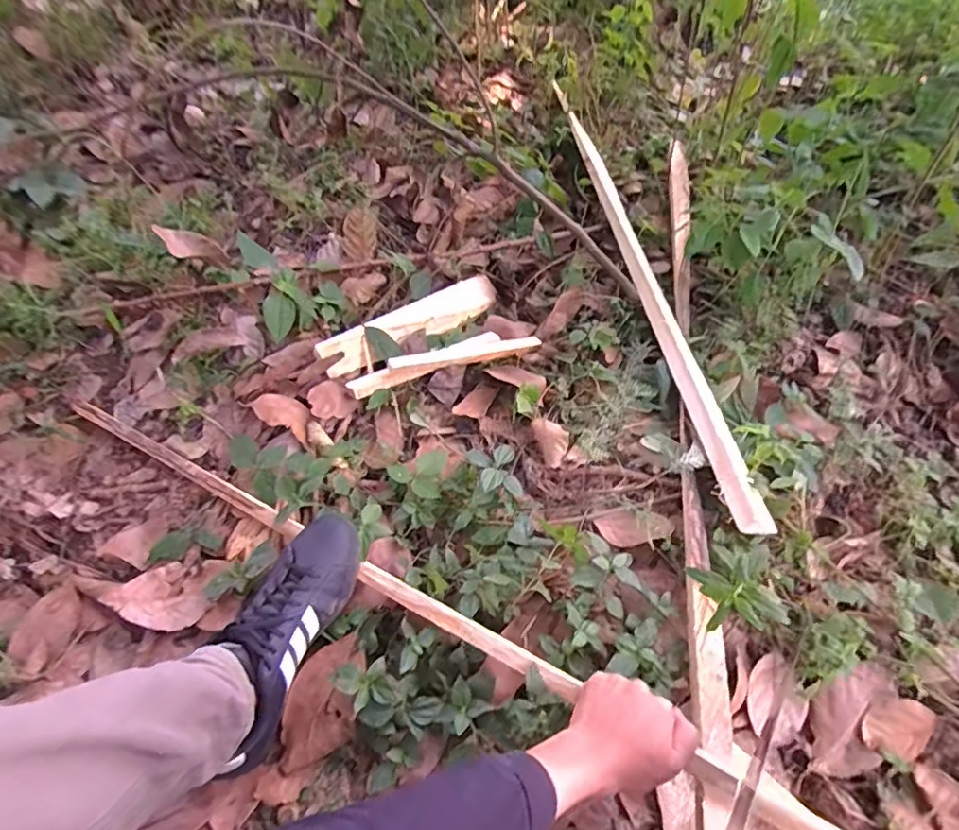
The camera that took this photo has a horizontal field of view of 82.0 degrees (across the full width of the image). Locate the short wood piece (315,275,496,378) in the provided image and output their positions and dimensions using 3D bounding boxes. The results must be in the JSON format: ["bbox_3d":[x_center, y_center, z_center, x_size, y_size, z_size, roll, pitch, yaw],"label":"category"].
[{"bbox_3d":[-0.111,-0.161,0.929,0.346,0.044,0.069,-32,56,-24],"label":"short wood piece"}]

